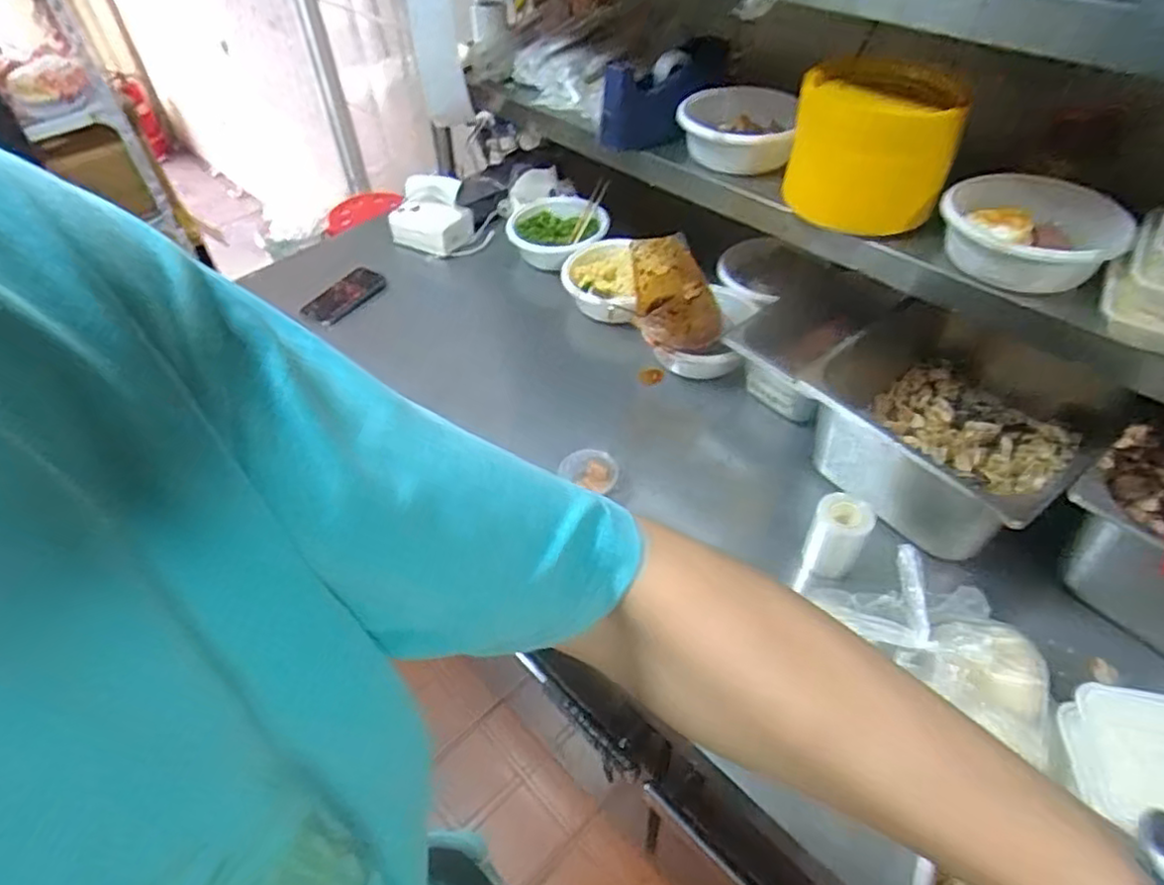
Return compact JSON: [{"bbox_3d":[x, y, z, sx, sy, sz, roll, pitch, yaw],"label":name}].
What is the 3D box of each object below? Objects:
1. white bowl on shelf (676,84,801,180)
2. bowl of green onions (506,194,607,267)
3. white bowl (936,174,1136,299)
[{"bbox_3d":[0.202,-0.411,0.897,0.157,0.059,0.193,14,48,14],"label":"white bowl on shelf"},{"bbox_3d":[-0.046,-0.367,1.191,0.177,0.055,0.163,-1,46,1],"label":"bowl of green onions"},{"bbox_3d":[0.460,-0.216,0.704,0.158,0.057,0.158,27,52,24],"label":"white bowl"}]

